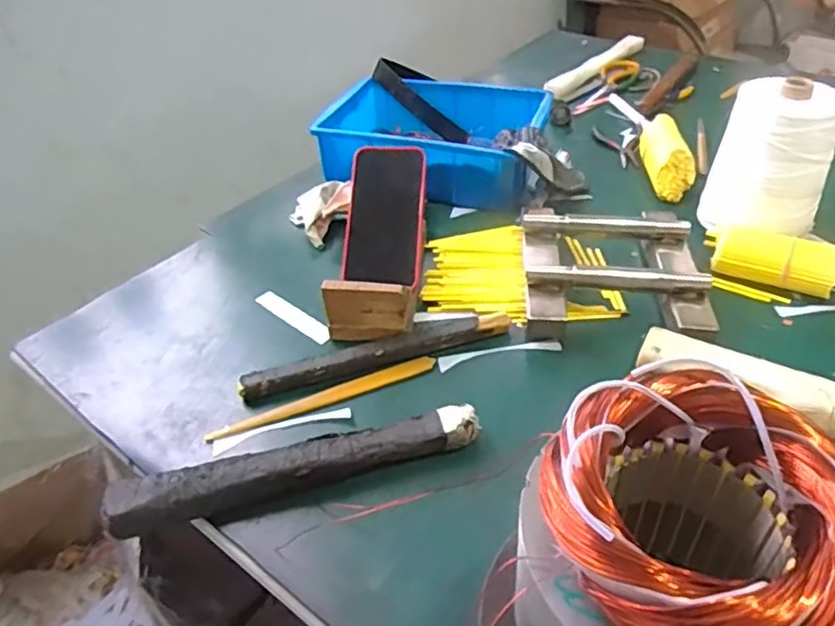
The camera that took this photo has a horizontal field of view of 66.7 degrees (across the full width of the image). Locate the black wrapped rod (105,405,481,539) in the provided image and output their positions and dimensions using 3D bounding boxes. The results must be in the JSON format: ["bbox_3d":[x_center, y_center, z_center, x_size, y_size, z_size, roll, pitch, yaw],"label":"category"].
[{"bbox_3d":[-0.093,0.122,0.511,0.288,0.032,0.036,-14,43,-9],"label":"black wrapped rod"}]

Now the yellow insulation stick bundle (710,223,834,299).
[{"bbox_3d":[0.371,-0.055,0.656,0.115,0.043,0.040,20,48,25],"label":"yellow insulation stick bundle"}]

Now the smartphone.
[{"bbox_3d":[-0.036,-0.107,0.687,0.081,0.013,0.160,1,76,12],"label":"smartphone"}]

